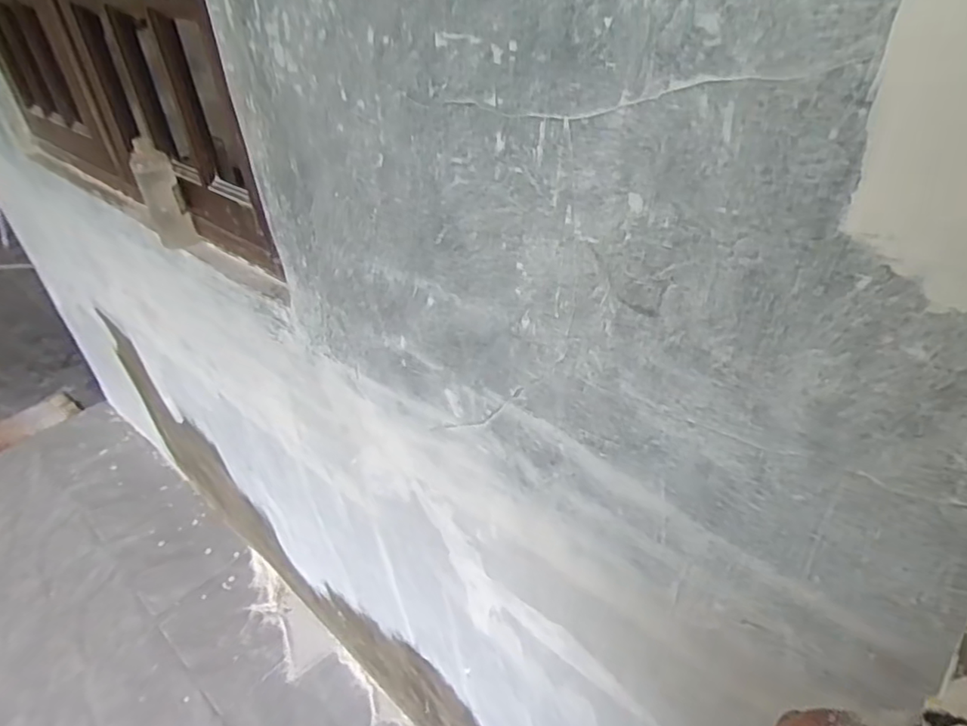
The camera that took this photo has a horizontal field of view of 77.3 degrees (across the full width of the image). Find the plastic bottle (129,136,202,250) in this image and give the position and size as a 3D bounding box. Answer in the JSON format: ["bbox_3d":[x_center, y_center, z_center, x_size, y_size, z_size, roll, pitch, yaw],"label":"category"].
[{"bbox_3d":[-0.477,-0.245,0.903,0.053,0.159,0.036,-27,41,-27],"label":"plastic bottle"}]

